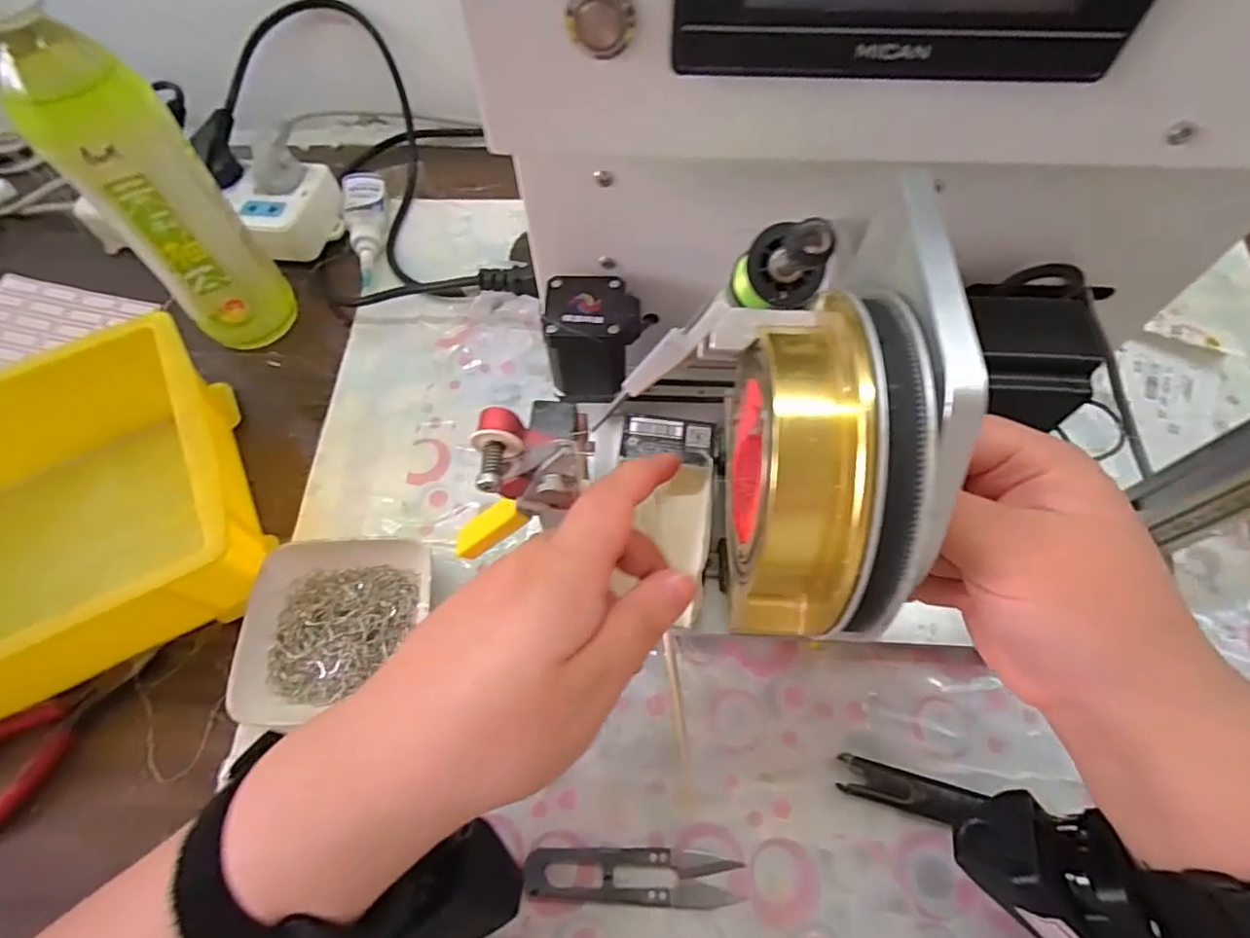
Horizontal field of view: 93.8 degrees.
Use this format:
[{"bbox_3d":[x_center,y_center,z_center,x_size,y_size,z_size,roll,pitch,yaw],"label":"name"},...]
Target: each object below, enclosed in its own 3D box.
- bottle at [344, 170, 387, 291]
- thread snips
[{"bbox_3d":[-0.208,-0.194,0.471,0.030,0.022,0.115,-8,63,-3],"label":"bottle"},{"bbox_3d":[0.004,0.192,0.277,0.100,0.009,0.023,3,63,3],"label":"thread snips"}]

